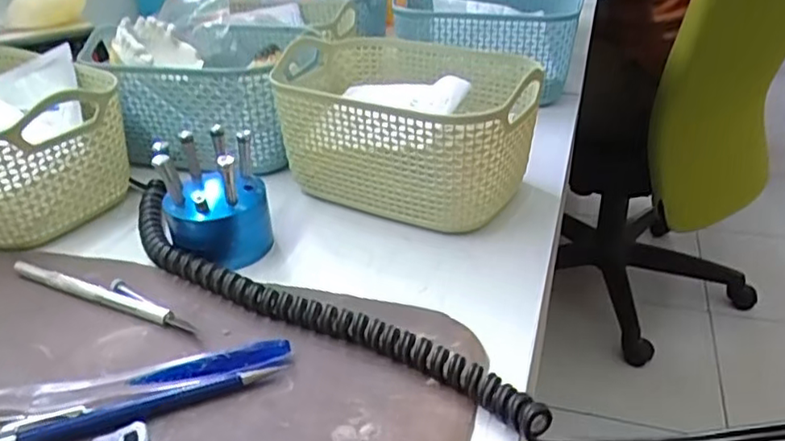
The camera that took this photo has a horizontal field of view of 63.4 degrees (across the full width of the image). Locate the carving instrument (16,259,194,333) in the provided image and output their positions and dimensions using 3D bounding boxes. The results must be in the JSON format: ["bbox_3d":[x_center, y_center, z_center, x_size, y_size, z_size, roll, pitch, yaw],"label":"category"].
[{"bbox_3d":[-0.158,0.040,0.343,0.126,0.008,0.009,13,34,23],"label":"carving instrument"}]

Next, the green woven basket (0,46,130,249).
[{"bbox_3d":[-0.277,-0.064,0.440,0.207,0.093,0.137,25,40,37],"label":"green woven basket"}]

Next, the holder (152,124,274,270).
[{"bbox_3d":[-0.104,-0.016,0.373,0.058,0.066,0.060,-10,32,-13],"label":"holder"}]

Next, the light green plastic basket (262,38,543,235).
[{"bbox_3d":[0.007,-0.061,0.431,0.167,0.089,0.120,15,35,26],"label":"light green plastic basket"}]

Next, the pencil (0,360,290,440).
[{"bbox_3d":[-0.115,0.080,0.269,0.138,0.010,0.012,-13,32,-17],"label":"pencil"}]

